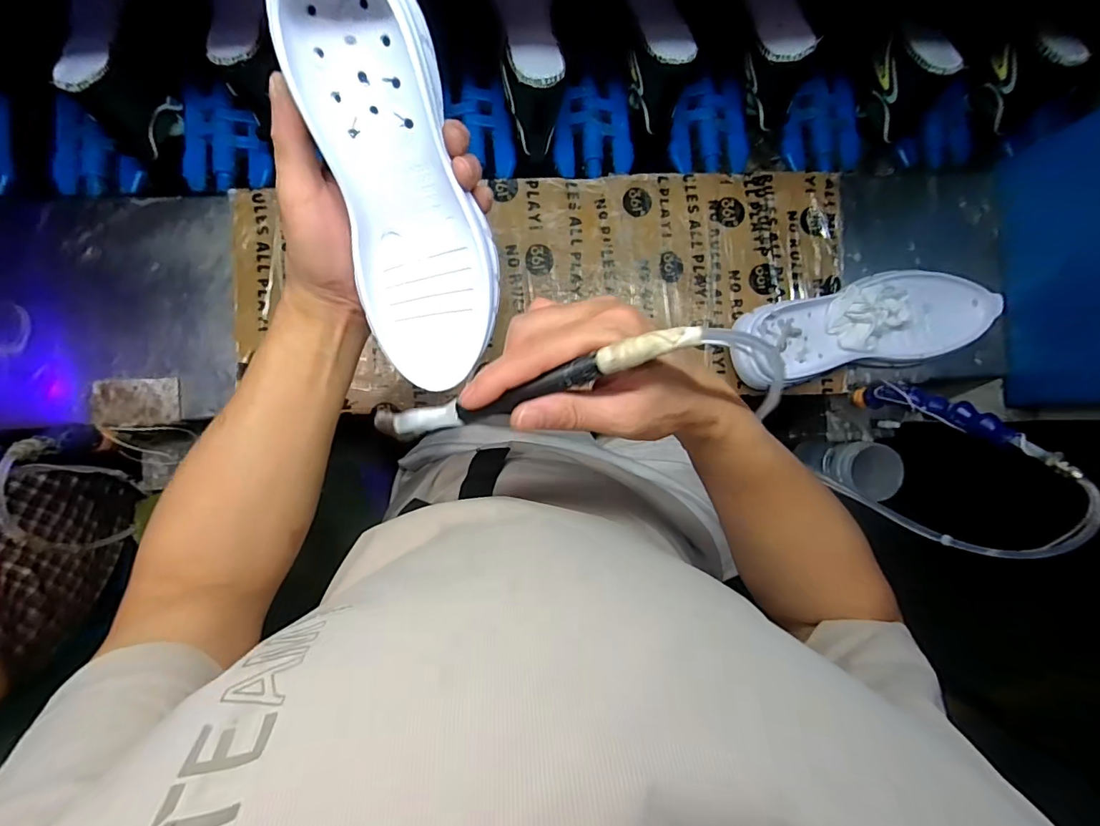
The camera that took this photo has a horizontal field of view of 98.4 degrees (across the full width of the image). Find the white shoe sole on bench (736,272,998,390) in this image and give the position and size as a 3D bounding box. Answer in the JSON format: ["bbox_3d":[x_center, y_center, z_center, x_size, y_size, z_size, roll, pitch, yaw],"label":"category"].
[{"bbox_3d":[0.325,-0.094,0.500,0.281,0.047,0.098,-10,91,-3],"label":"white shoe sole on bench"}]

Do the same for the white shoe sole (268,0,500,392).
[{"bbox_3d":[-0.084,-0.125,0.279,0.080,0.028,0.224,-13,119,-3],"label":"white shoe sole"}]

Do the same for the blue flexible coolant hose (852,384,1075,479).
[{"bbox_3d":[0.374,0.001,0.443,0.025,0.187,0.036,-41,119,-2],"label":"blue flexible coolant hose"}]

